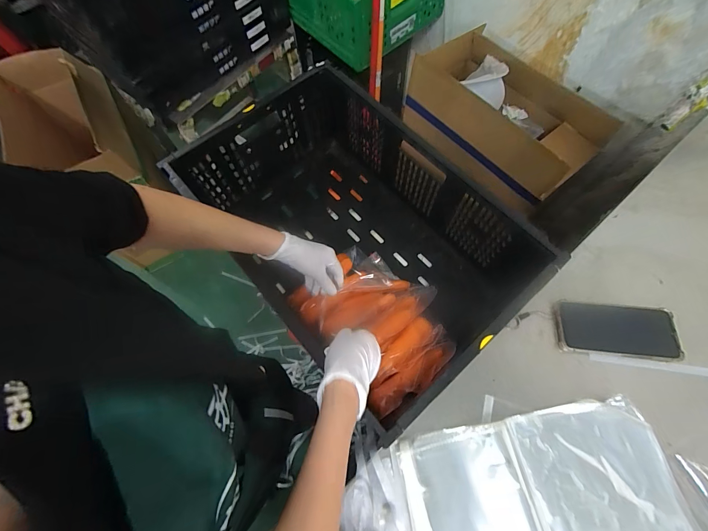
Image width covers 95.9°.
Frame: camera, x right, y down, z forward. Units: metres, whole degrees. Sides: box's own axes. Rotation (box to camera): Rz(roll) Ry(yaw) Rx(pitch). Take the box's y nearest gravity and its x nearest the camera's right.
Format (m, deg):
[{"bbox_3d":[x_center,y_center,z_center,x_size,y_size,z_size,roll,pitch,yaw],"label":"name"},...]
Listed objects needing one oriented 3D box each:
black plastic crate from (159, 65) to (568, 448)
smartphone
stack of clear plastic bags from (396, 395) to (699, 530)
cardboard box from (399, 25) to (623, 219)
[{"bbox_3d":[0.006,-0.073,0.637,0.397,0.234,0.599,-43,72,-14],"label":"black plastic crate"},{"bbox_3d":[0.391,0.096,0.476,0.166,0.018,0.076,4,68,4],"label":"smartphone"},{"bbox_3d":[0.242,0.303,0.398,0.334,0.024,0.207,-11,68,-2],"label":"stack of clear plastic bags"},{"bbox_3d":[0.463,-0.488,0.985,0.313,0.203,0.556,-37,71,-13],"label":"cardboard box"}]

